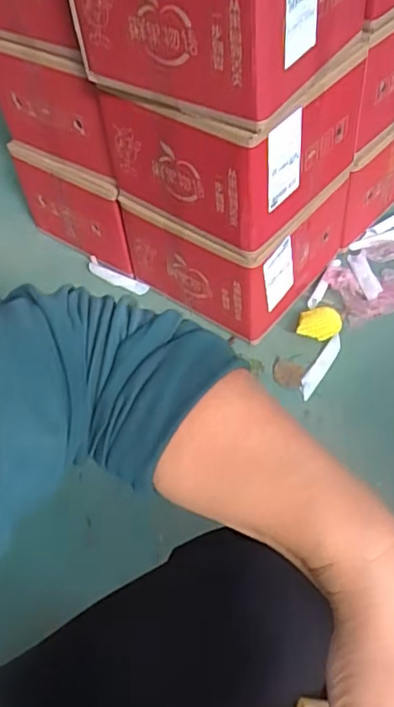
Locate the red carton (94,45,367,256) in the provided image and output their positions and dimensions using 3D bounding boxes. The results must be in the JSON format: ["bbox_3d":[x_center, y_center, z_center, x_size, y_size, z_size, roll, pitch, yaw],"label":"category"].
[{"bbox_3d":[0.044,-0.351,0.950,0.304,0.201,0.252,31,60,26],"label":"red carton"}]

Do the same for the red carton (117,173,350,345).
[{"bbox_3d":[0.069,-0.225,1.119,0.299,0.208,0.276,31,60,26],"label":"red carton"}]

